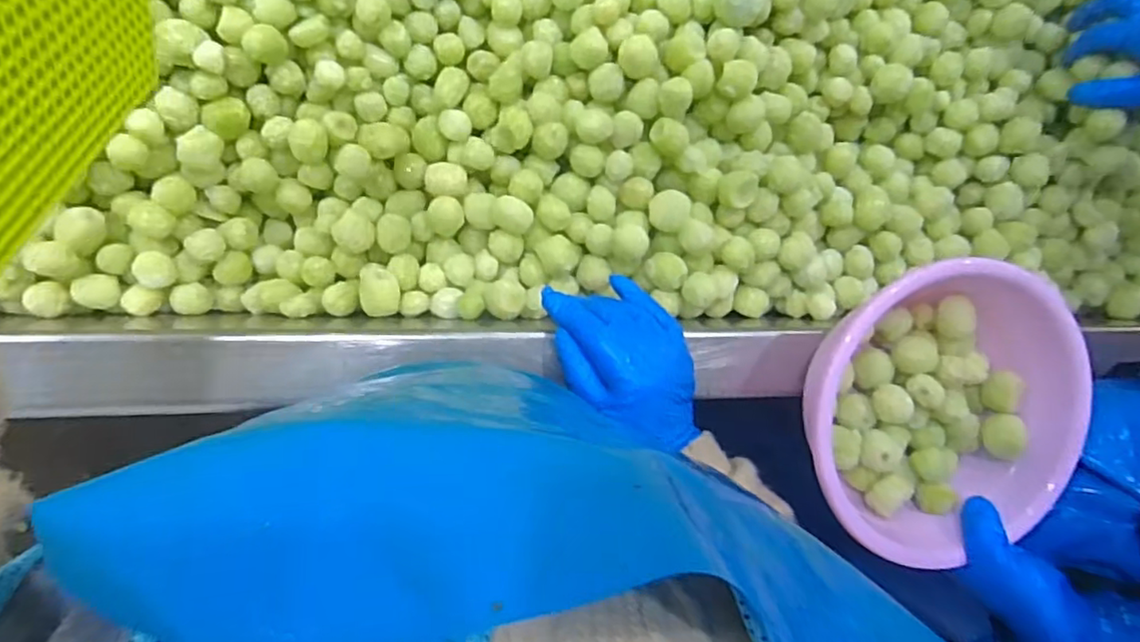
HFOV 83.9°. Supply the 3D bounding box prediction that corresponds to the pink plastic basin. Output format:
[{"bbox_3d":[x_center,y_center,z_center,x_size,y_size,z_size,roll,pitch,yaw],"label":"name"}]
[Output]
[{"bbox_3d":[0.263,0.067,0.460,0.202,0.070,0.196,-1,96,-8],"label":"pink plastic basin"}]

